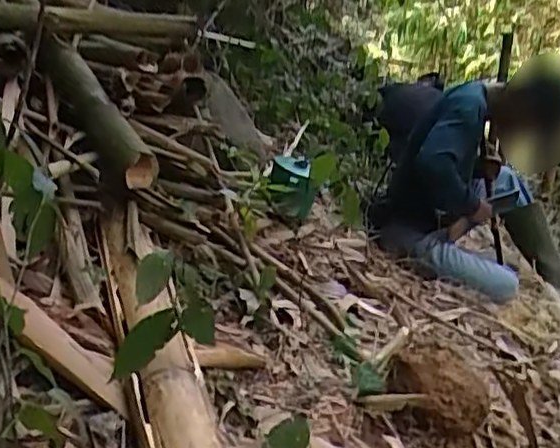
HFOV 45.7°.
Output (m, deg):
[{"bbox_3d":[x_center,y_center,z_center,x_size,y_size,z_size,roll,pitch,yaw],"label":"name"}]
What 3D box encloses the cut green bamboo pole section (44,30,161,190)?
[{"bbox_3d":[-0.360,-0.225,1.322,0.075,0.073,0.408,-8,45,-40],"label":"cut green bamboo pole section"}]

